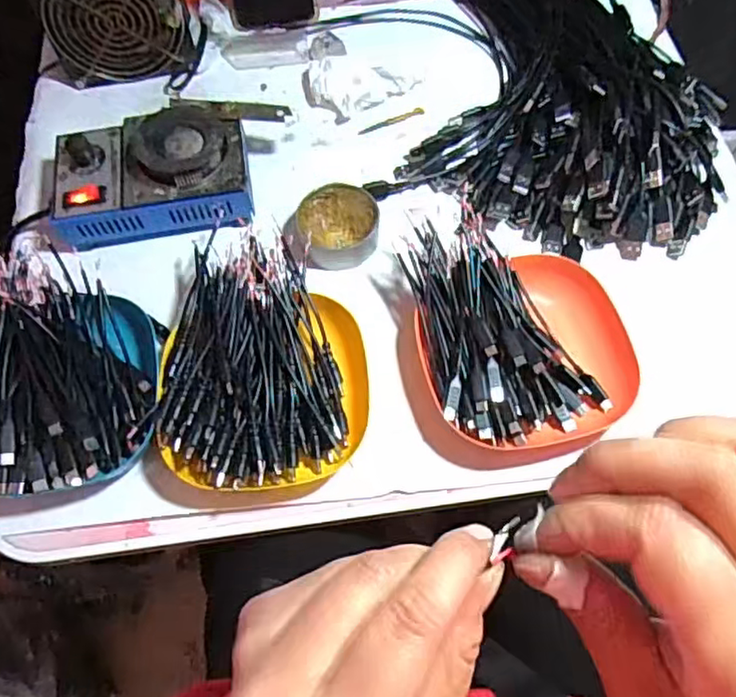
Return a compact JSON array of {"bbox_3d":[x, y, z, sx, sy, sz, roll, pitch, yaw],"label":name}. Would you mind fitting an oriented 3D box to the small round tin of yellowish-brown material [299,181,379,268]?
[{"bbox_3d":[-0.022,-0.095,0.503,0.061,0.025,0.064,-1,65,2],"label":"small round tin of yellowish-brown material"}]

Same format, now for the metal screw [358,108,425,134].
[{"bbox_3d":[0.021,-0.202,0.570,0.061,0.006,0.007,-20,66,-7],"label":"metal screw"}]

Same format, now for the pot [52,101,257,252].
[{"bbox_3d":[-0.171,-0.136,0.509,0.150,0.052,0.112,-9,65,-2],"label":"pot"}]

